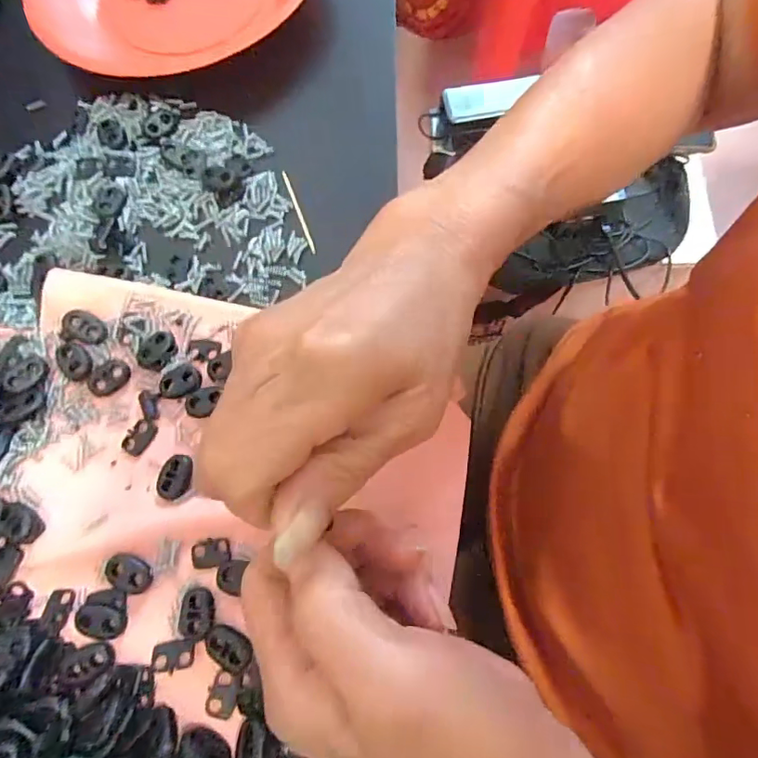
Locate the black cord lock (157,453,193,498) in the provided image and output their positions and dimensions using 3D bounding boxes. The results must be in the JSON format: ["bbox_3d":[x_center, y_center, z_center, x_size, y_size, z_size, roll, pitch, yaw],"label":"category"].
[{"bbox_3d":[-0.098,0.047,0.251,0.015,0.005,0.021,8,72,7],"label":"black cord lock"}]

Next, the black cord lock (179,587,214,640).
[{"bbox_3d":[-0.081,0.104,0.230,0.016,0.004,0.021,-4,71,3],"label":"black cord lock"}]

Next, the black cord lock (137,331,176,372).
[{"bbox_3d":[-0.118,-0.016,0.273,0.019,0.004,0.022,27,76,12],"label":"black cord lock"}]

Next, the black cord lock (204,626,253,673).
[{"bbox_3d":[-0.065,0.116,0.224,0.022,0.004,0.015,29,76,13],"label":"black cord lock"}]

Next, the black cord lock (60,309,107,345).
[{"bbox_3d":[-0.155,-0.028,0.272,0.021,0.006,0.016,5,72,6],"label":"black cord lock"}]

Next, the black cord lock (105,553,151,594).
[{"bbox_3d":[-0.115,0.089,0.236,0.022,0.004,0.015,29,76,13],"label":"black cord lock"}]

